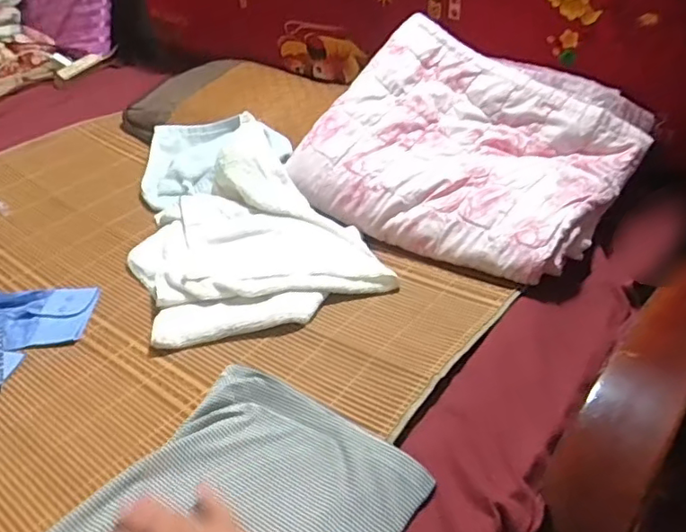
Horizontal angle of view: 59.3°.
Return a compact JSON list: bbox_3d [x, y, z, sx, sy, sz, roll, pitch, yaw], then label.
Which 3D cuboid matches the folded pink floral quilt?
[{"bbox_3d":[0.179,-0.180,0.893,0.429,0.065,0.352,28,68,24],"label":"folded pink floral quilt"}]

